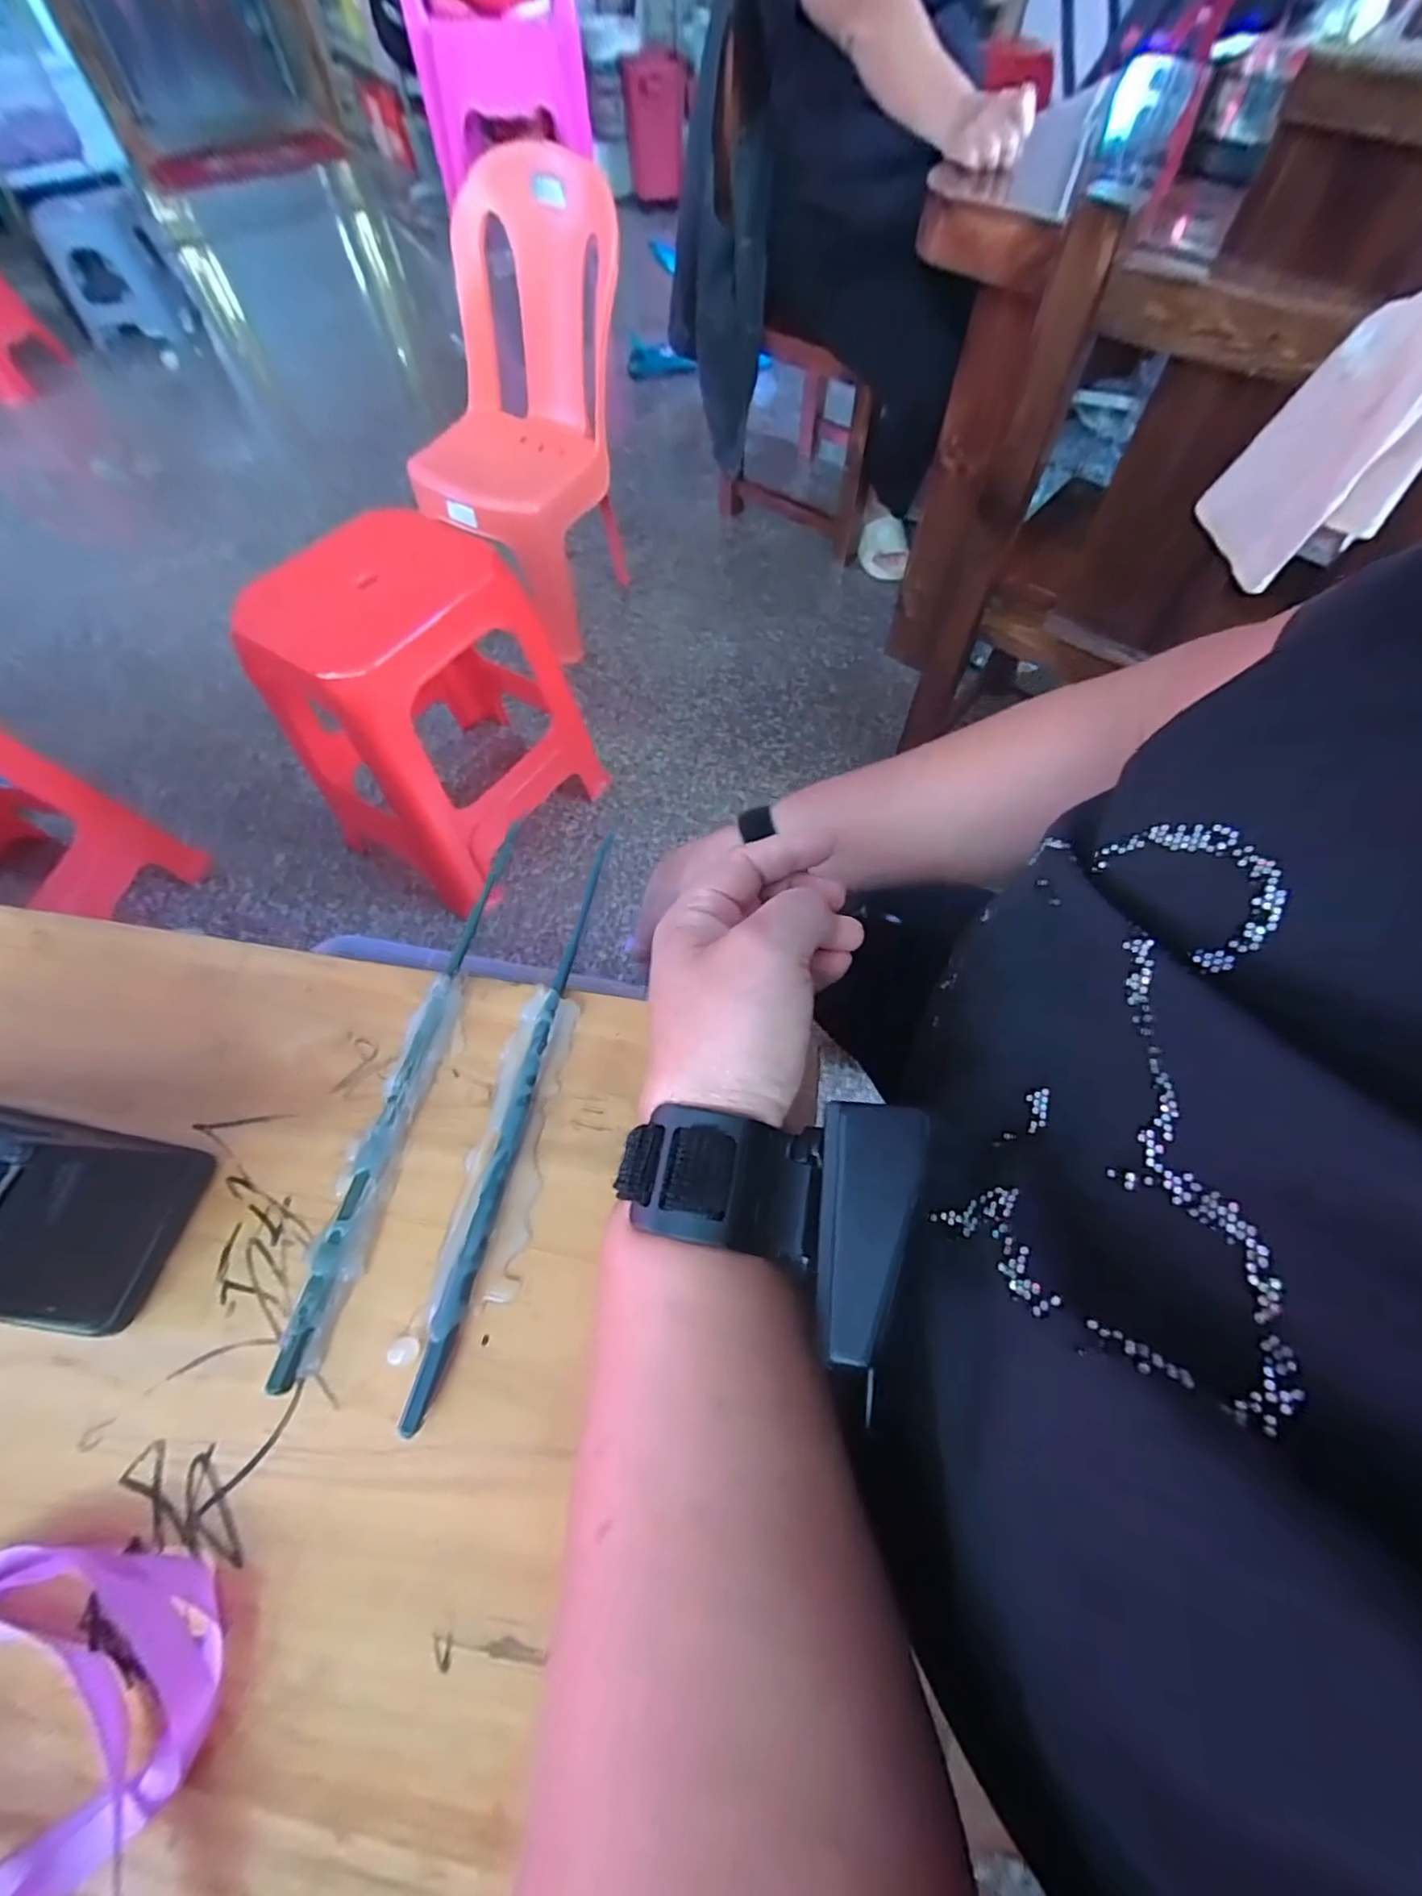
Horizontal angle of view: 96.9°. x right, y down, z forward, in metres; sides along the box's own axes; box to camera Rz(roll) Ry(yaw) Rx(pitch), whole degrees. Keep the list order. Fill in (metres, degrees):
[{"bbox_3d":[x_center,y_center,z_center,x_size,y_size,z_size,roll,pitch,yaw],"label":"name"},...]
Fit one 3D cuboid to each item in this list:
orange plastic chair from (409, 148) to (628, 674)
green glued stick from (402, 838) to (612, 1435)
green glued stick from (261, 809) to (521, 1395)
[{"bbox_3d":[-0.384,-0.987,1.206,0.425,0.624,0.330,31,67,16],"label":"orange plastic chair"},{"bbox_3d":[-0.077,0.051,0.254,0.016,0.009,0.227,8,63,5],"label":"green glued stick"},{"bbox_3d":[-0.120,0.042,0.259,0.014,0.010,0.228,7,63,5],"label":"green glued stick"}]

